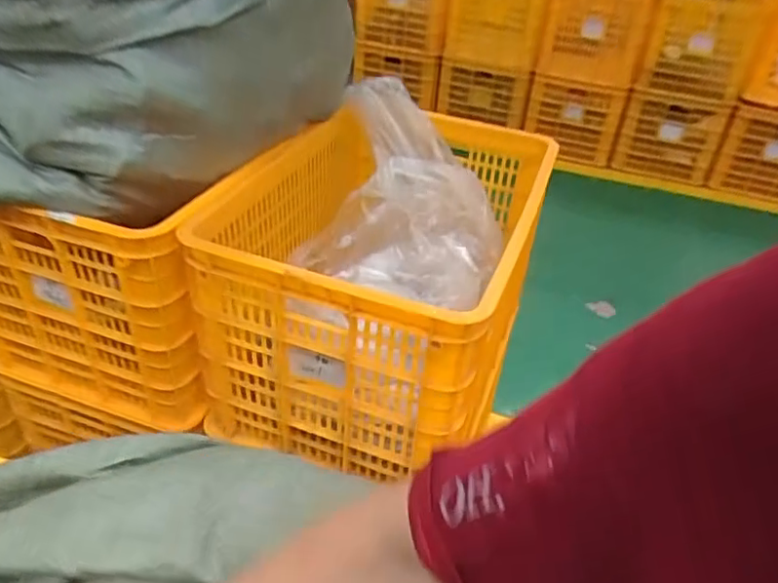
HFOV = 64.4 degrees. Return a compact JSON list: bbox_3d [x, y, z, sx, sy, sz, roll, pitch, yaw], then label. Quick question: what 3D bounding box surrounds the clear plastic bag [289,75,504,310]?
[{"bbox_3d":[0.050,-0.177,1.056,0.299,0.196,0.451,9,36,5],"label":"clear plastic bag"}]

